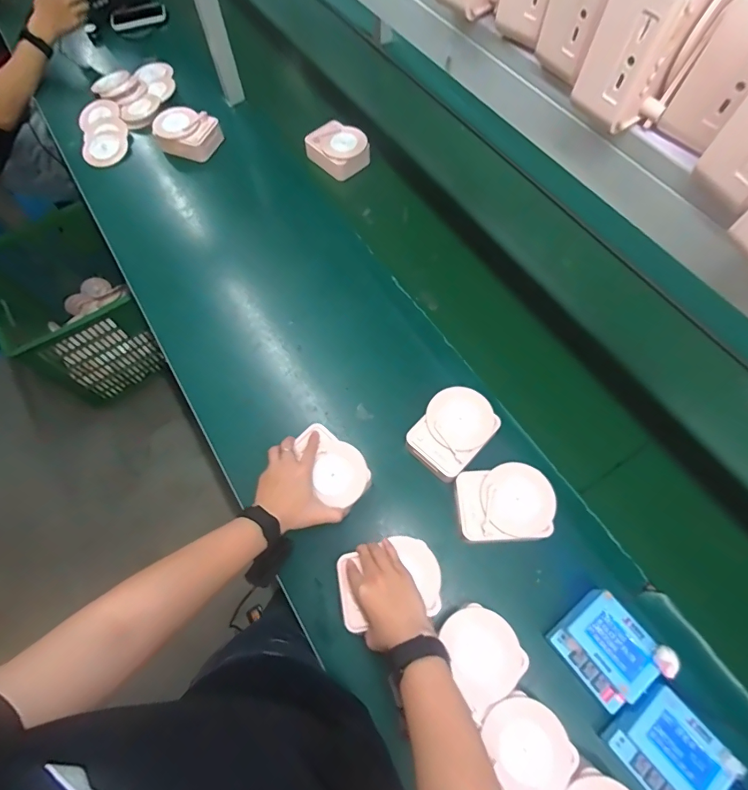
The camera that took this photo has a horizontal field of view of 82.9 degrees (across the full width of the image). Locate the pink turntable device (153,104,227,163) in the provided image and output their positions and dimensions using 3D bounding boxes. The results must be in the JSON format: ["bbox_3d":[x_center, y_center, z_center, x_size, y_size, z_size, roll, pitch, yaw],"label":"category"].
[{"bbox_3d":[-0.419,-0.594,0.954,0.122,0.054,0.100,21,68,11],"label":"pink turntable device"}]

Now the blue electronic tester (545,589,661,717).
[{"bbox_3d":[0.296,0.325,0.544,0.099,0.049,0.105,-36,70,-13],"label":"blue electronic tester"}]

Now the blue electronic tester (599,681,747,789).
[{"bbox_3d":[0.345,0.417,0.499,0.099,0.041,0.111,-38,70,-14],"label":"blue electronic tester"}]

